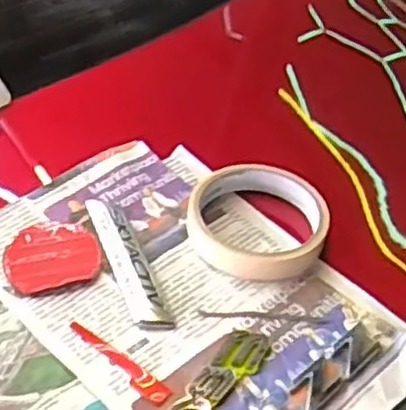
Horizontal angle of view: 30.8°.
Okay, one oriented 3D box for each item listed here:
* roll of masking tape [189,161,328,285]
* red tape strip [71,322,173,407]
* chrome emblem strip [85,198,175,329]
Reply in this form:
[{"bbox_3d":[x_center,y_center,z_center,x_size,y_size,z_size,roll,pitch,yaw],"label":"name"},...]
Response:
[{"bbox_3d":[0.036,0.007,0.468,0.085,0.019,0.086,28,48,30],"label":"roll of masking tape"},{"bbox_3d":[-0.046,0.084,0.396,0.072,0.006,0.013,31,49,32],"label":"red tape strip"},{"bbox_3d":[-0.047,0.032,0.449,0.022,0.004,0.109,-15,47,-17],"label":"chrome emblem strip"}]

